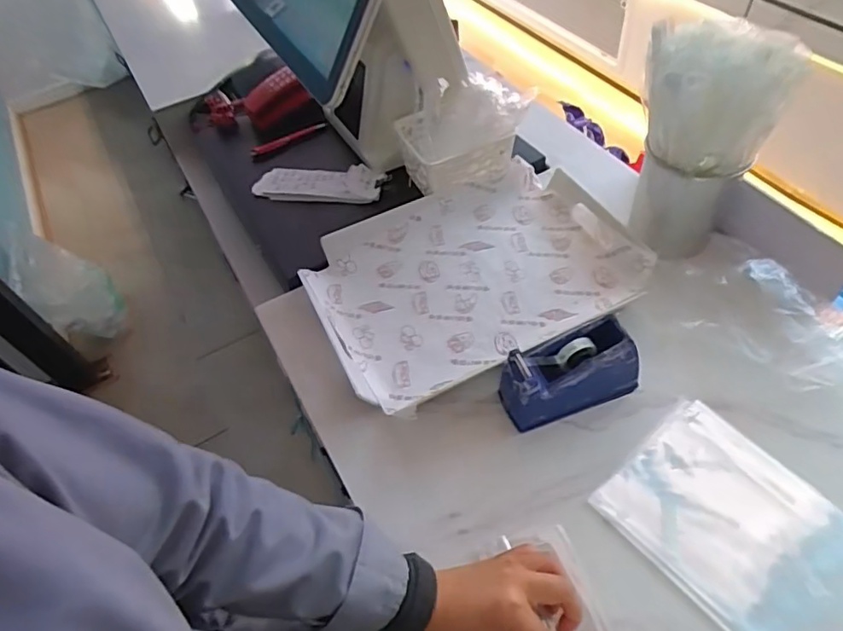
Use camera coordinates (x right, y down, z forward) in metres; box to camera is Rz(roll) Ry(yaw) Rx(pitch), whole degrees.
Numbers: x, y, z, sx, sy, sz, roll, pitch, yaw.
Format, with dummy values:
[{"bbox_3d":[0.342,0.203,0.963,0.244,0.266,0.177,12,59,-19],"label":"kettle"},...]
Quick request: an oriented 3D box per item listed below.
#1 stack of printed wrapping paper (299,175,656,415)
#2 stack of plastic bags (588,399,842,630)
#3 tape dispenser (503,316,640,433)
[{"bbox_3d":[0.061,-0.051,0.682,0.379,0.038,0.264,-25,54,-12],"label":"stack of printed wrapping paper"},{"bbox_3d":[0.295,0.197,0.492,0.161,0.004,0.230,-36,57,-19],"label":"stack of plastic bags"},{"bbox_3d":[0.151,0.057,0.561,0.138,0.085,0.056,-18,53,-7],"label":"tape dispenser"}]

